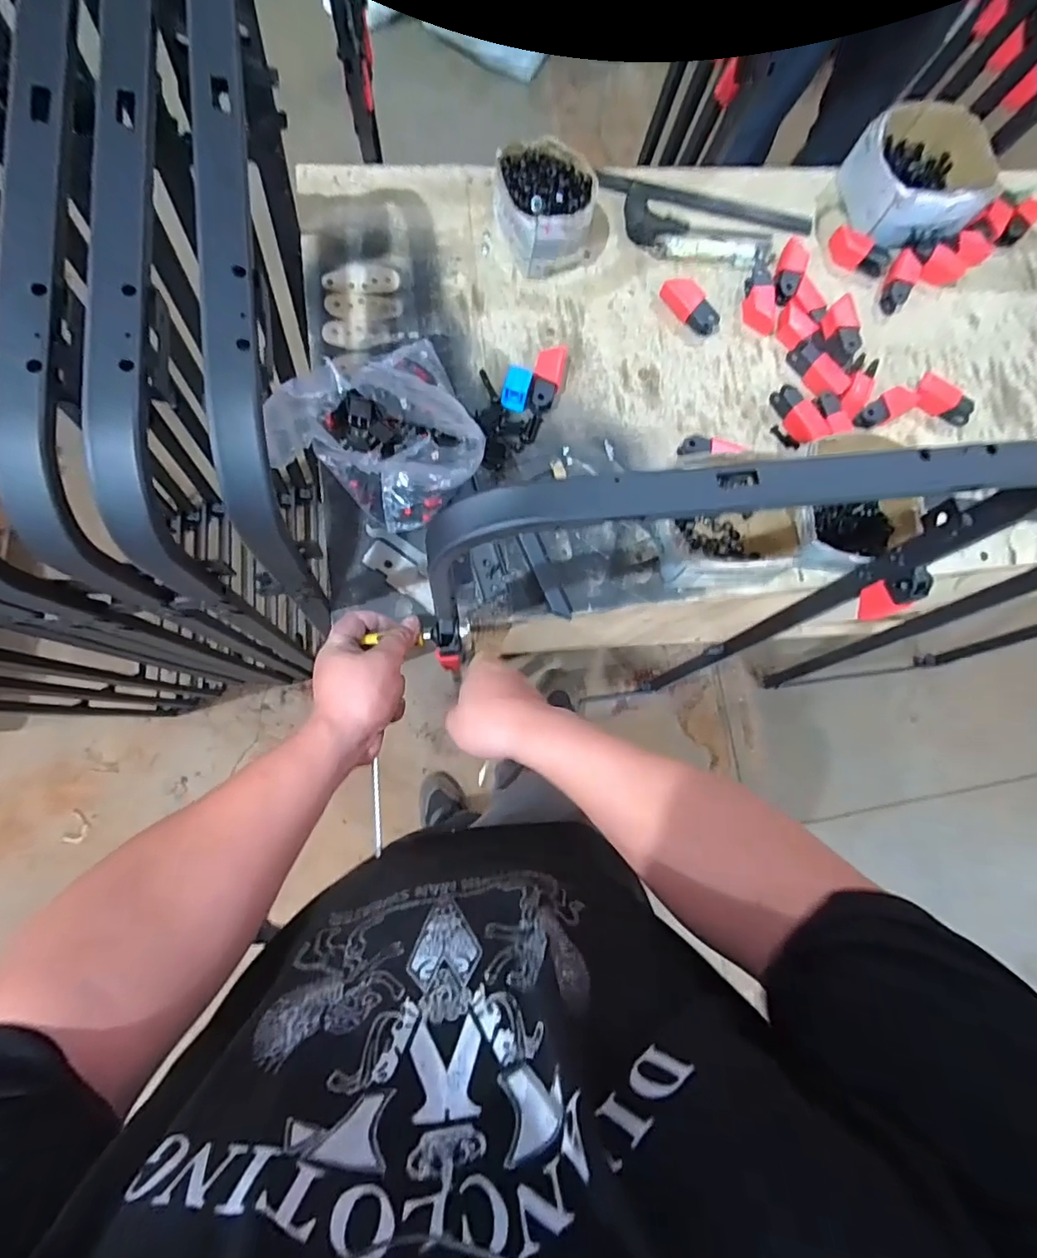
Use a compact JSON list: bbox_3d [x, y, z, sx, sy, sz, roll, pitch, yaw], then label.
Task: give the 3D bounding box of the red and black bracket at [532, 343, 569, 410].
[{"bbox_3d":[0.036,-0.315,0.681,0.035,0.030,0.090,13,81,-4],"label":"red and black bracket"}]

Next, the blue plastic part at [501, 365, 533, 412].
[{"bbox_3d":[-0.002,-0.297,0.672,0.031,0.028,0.047,14,81,-4],"label":"blue plastic part"}]

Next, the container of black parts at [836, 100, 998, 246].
[{"bbox_3d":[0.587,-0.665,0.790,0.198,0.068,0.180,-11,83,-7],"label":"container of black parts"}]

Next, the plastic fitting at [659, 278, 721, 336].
[{"bbox_3d":[0.227,-0.428,0.715,0.086,0.025,0.034,41,80,1],"label":"plastic fitting"}]

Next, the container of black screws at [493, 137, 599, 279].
[{"bbox_3d":[0.034,-0.529,0.680,0.113,0.071,0.134,-21,85,-8],"label":"container of black screws"}]

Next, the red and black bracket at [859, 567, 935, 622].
[{"bbox_3d":[0.404,-0.036,0.582,0.026,0.078,0.042,-6,83,-6],"label":"red and black bracket"}]

